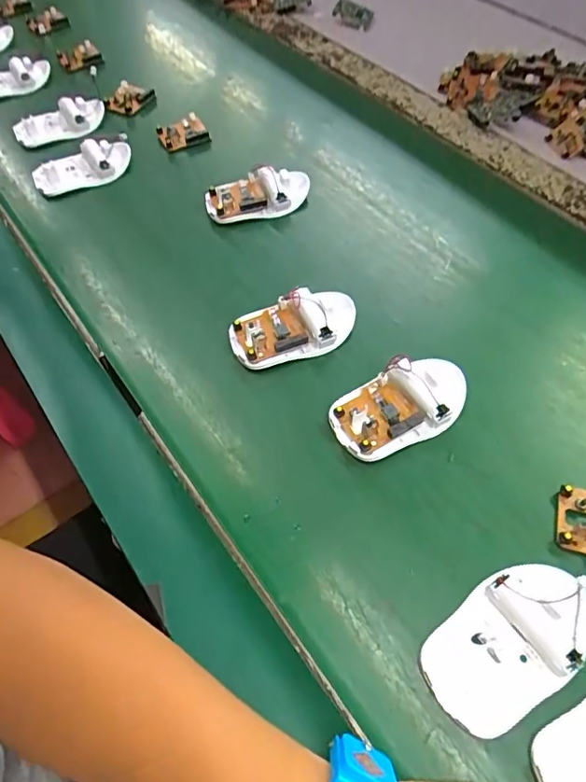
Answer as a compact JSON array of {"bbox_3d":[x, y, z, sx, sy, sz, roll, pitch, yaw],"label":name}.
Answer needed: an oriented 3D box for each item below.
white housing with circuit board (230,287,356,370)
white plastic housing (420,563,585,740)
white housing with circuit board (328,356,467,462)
[{"bbox_3d":[0.001,-0.050,0.408,0.097,0.022,0.051,-19,57,-10],"label":"white housing with circuit board"},{"bbox_3d":[0.116,0.131,0.281,0.096,0.018,0.057,-29,60,-16],"label":"white plastic housing"},{"bbox_3d":[0.075,0.009,0.367,0.099,0.020,0.054,-26,59,-14],"label":"white housing with circuit board"}]

